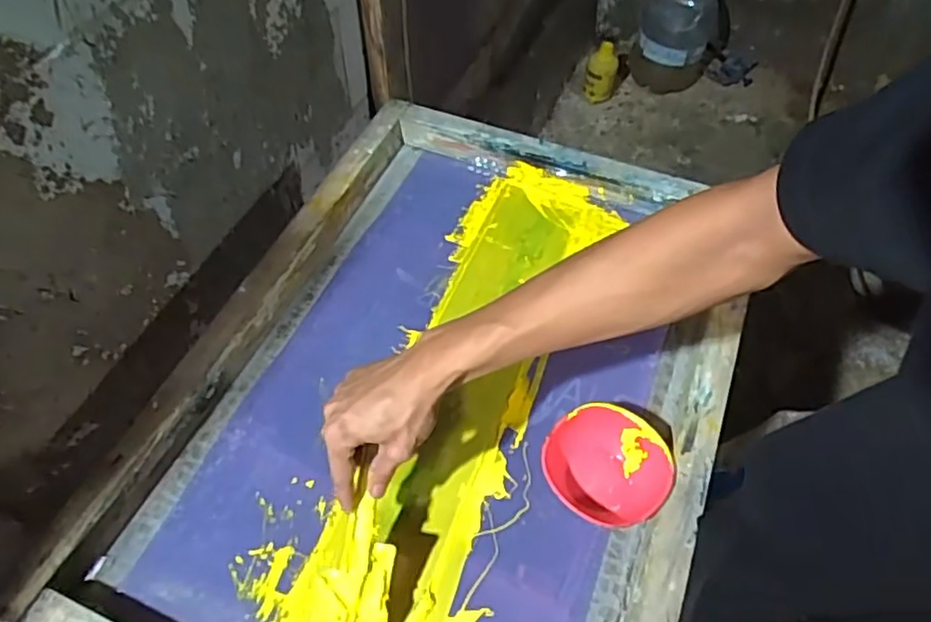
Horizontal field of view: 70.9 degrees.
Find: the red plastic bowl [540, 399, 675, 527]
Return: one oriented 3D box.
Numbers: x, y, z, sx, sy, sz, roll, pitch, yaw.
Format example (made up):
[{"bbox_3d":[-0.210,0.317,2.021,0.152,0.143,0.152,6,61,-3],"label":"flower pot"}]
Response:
[{"bbox_3d":[0.130,0.148,0.613,0.108,0.048,0.117,-26,59,-18],"label":"red plastic bowl"}]

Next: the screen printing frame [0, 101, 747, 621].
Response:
[{"bbox_3d":[-0.009,0.070,0.686,0.512,0.055,0.708,20,57,12],"label":"screen printing frame"}]

